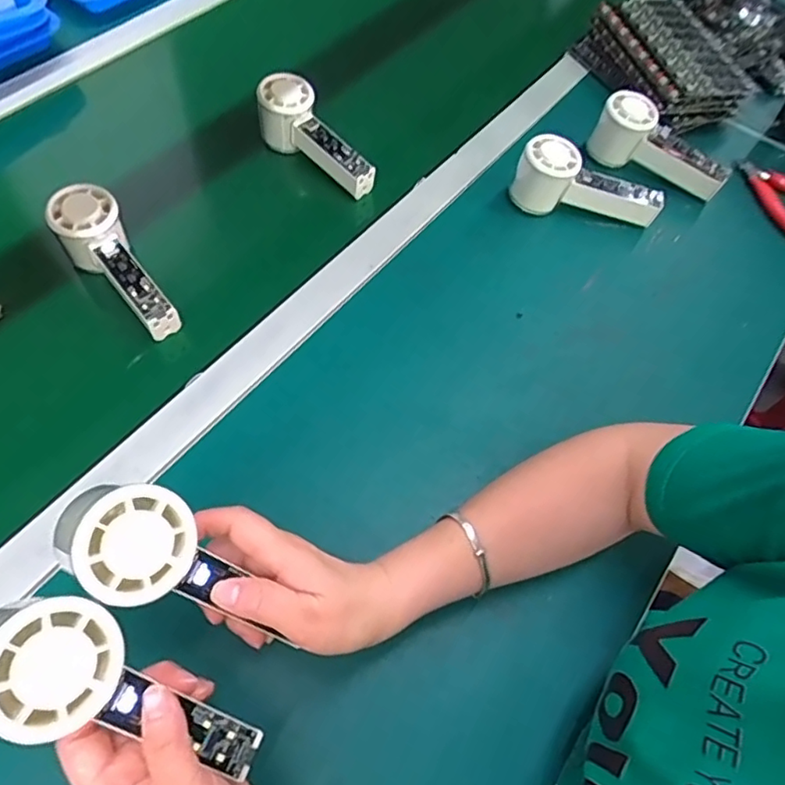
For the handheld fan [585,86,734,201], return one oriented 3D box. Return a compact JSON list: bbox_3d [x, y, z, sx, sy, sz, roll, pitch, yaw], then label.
[{"bbox_3d":[0.292,-0.267,0.651,0.150,0.066,0.050,29,62,-6],"label":"handheld fan"}]

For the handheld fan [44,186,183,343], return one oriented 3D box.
[{"bbox_3d":[-0.241,-0.112,0.519,0.056,0.051,0.155,-38,87,-22],"label":"handheld fan"}]

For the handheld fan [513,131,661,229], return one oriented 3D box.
[{"bbox_3d":[0.200,-0.211,0.611,0.153,0.067,0.048,15,60,-11],"label":"handheld fan"}]

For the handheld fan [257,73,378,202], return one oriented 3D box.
[{"bbox_3d":[-0.081,-0.267,0.624,0.160,0.065,0.054,45,66,4],"label":"handheld fan"}]

